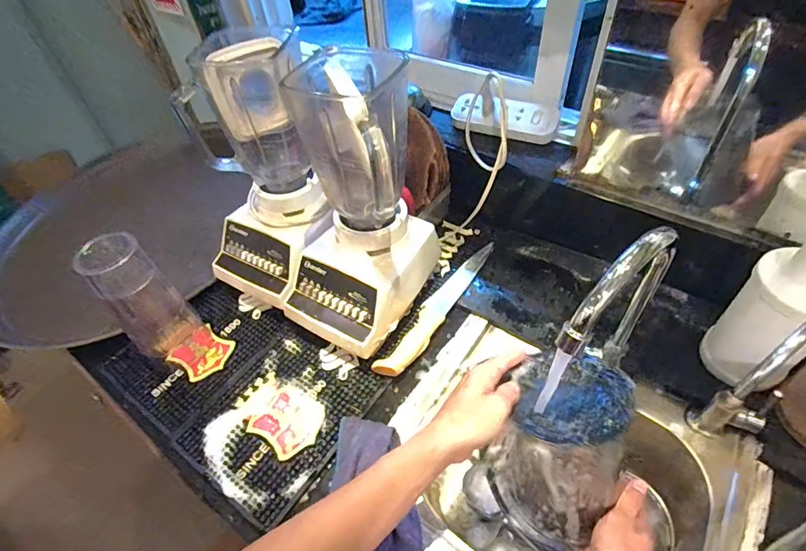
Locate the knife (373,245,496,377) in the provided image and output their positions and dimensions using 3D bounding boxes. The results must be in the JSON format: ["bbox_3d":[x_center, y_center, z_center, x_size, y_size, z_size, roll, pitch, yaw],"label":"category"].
[{"bbox_3d":[0.058,0.039,0.667,0.041,0.028,0.303,23,55,24],"label":"knife"}]

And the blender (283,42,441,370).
[{"bbox_3d":[-0.067,-0.085,0.552,0.147,0.306,0.207,23,54,23],"label":"blender"}]

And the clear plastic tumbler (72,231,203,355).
[{"bbox_3d":[-0.348,0.040,0.589,0.077,0.209,0.088,32,59,29],"label":"clear plastic tumbler"}]

